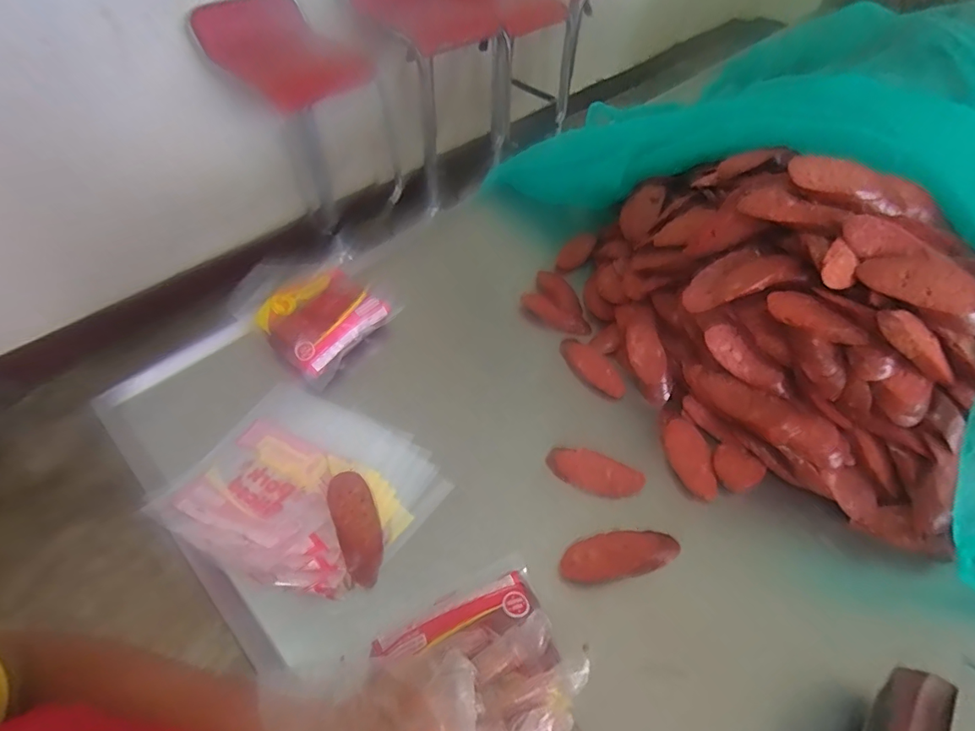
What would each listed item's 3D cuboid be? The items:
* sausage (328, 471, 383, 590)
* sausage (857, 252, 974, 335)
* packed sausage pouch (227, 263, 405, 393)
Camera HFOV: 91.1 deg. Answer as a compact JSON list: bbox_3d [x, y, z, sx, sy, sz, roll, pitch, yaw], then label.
[{"bbox_3d":[-0.117,0.142,0.432,0.036,0.018,0.103,-21,55,-17],"label":"sausage"},{"bbox_3d":[0.348,-0.060,0.373,0.043,0.016,0.094,-51,56,8],"label":"sausage"},{"bbox_3d":[-0.202,-0.065,0.553,0.136,0.059,0.143,24,55,17],"label":"packed sausage pouch"}]

